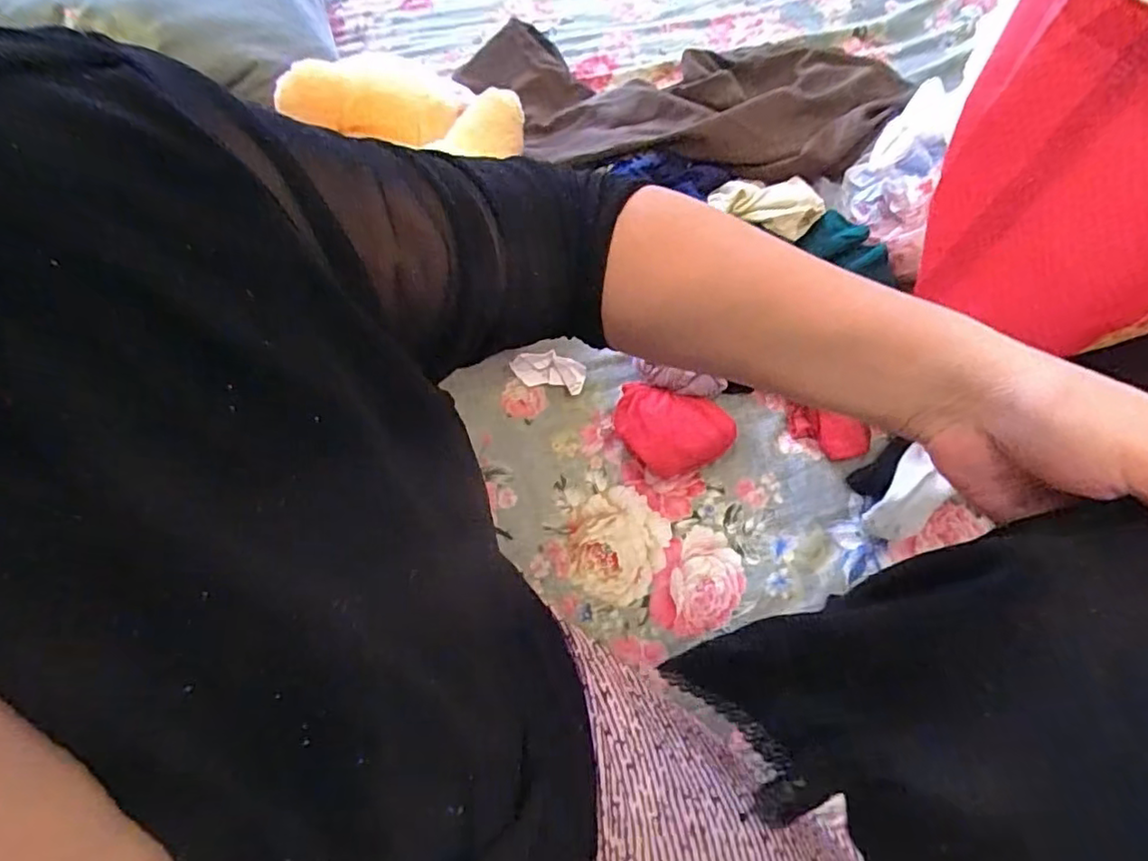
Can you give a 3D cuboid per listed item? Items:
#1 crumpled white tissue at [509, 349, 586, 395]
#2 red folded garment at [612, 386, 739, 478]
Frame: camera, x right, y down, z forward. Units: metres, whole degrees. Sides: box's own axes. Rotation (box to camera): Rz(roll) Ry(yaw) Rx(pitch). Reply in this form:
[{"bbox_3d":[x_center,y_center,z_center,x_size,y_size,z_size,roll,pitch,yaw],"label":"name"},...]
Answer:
[{"bbox_3d":[-0.028,-0.061,0.645,0.080,0.016,0.036,13,89,9],"label":"crumpled white tissue"},{"bbox_3d":[0.092,0.001,0.585,0.107,0.039,0.079,15,64,10],"label":"red folded garment"}]

